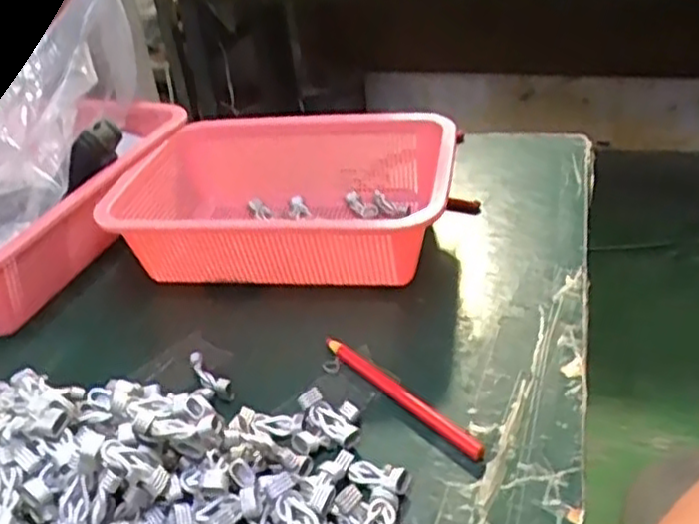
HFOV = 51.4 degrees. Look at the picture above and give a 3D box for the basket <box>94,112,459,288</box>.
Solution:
[{"bbox_3d":[-0.051,-0.055,0.613,0.274,0.085,0.201,2,34,13],"label":"basket"}]

